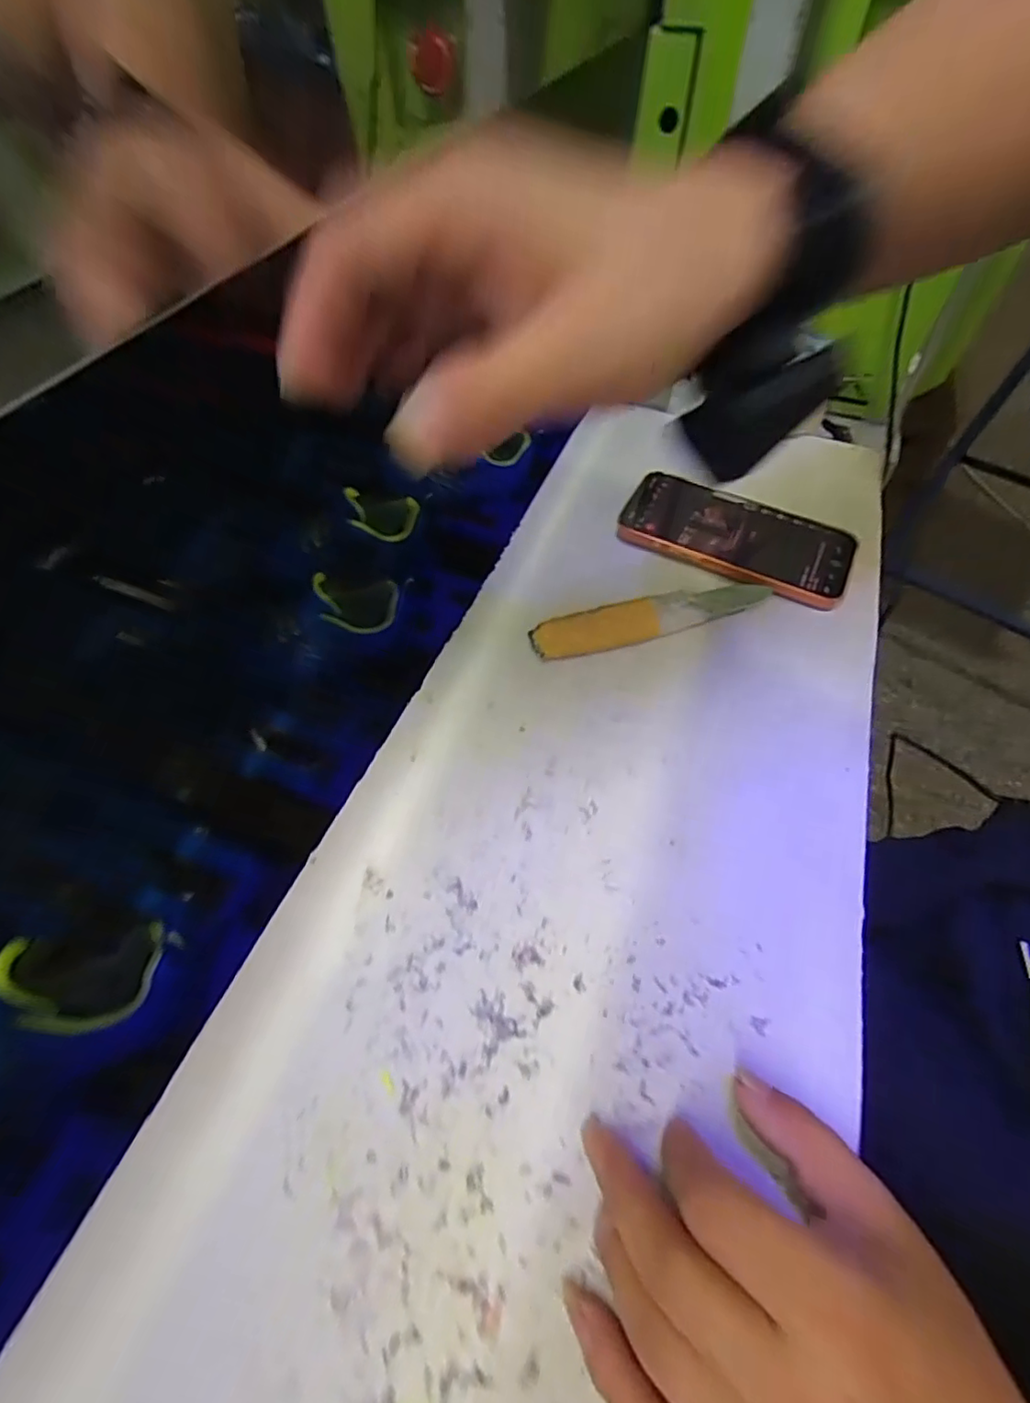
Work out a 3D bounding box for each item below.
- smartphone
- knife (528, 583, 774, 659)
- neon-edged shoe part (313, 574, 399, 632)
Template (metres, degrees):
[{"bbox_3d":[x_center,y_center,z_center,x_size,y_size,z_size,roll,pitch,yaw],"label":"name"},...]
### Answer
[{"bbox_3d":[0.162,-0.123,0.418,0.158,0.018,0.081,26,62,12],"label":"smartphone"},{"bbox_3d":[0.092,-0.054,0.372,0.166,0.024,0.027,-16,58,-10],"label":"knife"},{"bbox_3d":[-0.115,-0.070,0.417,0.058,0.007,0.038,3,93,-21],"label":"neon-edged shoe part"}]

